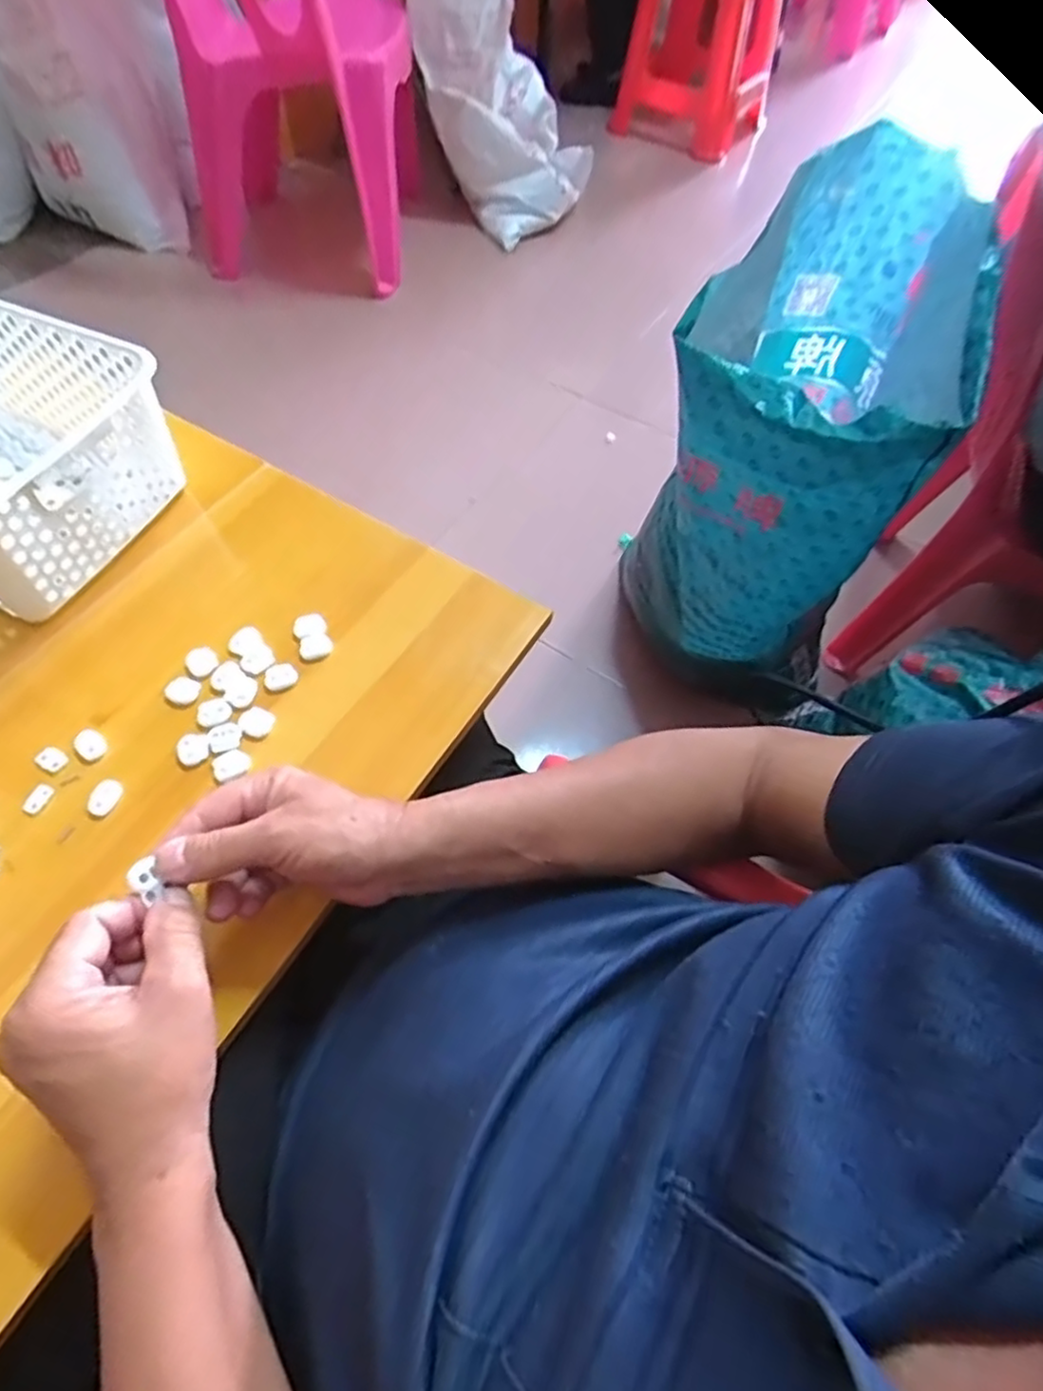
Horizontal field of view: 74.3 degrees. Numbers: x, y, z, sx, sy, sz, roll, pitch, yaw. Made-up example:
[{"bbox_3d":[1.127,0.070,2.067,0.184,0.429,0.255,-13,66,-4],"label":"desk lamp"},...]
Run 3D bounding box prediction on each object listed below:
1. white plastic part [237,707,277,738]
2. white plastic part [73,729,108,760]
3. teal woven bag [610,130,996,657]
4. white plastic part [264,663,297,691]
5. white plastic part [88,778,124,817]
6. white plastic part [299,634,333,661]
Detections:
[{"bbox_3d":[-0.184,0.018,0.478,0.023,0.005,0.020,28,61,14],"label":"white plastic part"},{"bbox_3d":[-0.291,0.033,0.464,0.020,0.008,0.017,35,63,17],"label":"white plastic part"},{"bbox_3d":[0.311,-0.302,0.838,0.254,0.489,0.423,22,60,11],"label":"teal woven bag"},{"bbox_3d":[-0.174,-0.014,0.497,0.023,0.008,0.018,-19,61,-13],"label":"white plastic part"},{"bbox_3d":[-0.269,0.066,0.446,0.019,0.004,0.024,26,61,13],"label":"white plastic part"},{"bbox_3d":[-0.152,-0.035,0.511,0.023,0.007,0.017,-9,59,-8],"label":"white plastic part"}]

